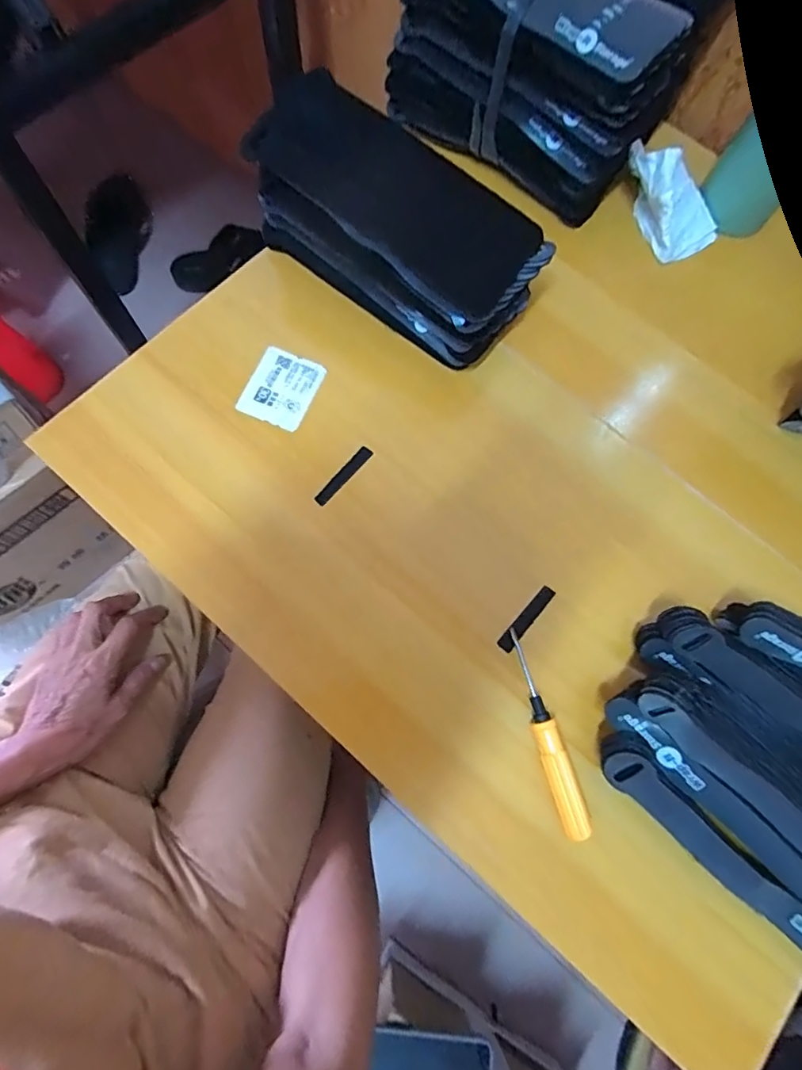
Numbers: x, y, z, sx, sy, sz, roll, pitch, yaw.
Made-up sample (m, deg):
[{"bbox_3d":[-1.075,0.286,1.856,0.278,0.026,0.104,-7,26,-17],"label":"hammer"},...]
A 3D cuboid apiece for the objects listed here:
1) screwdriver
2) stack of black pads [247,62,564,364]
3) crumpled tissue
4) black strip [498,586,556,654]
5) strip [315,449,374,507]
[{"bbox_3d":[0.089,0.123,0.326,0.017,0.014,0.124,-16,76,-7],"label":"screwdriver"},{"bbox_3d":[-0.007,-0.220,0.378,0.216,0.086,0.085,38,77,8],"label":"stack of black pads"},{"bbox_3d":[0.230,-0.277,0.422,0.073,0.054,0.073,-20,76,-7],"label":"crumpled tissue"},{"bbox_3d":[0.086,0.057,0.352,0.010,0.004,0.054,41,77,9],"label":"black strip"},{"bbox_3d":[-0.041,-0.042,0.374,0.010,0.004,0.054,39,77,8],"label":"strip"}]

